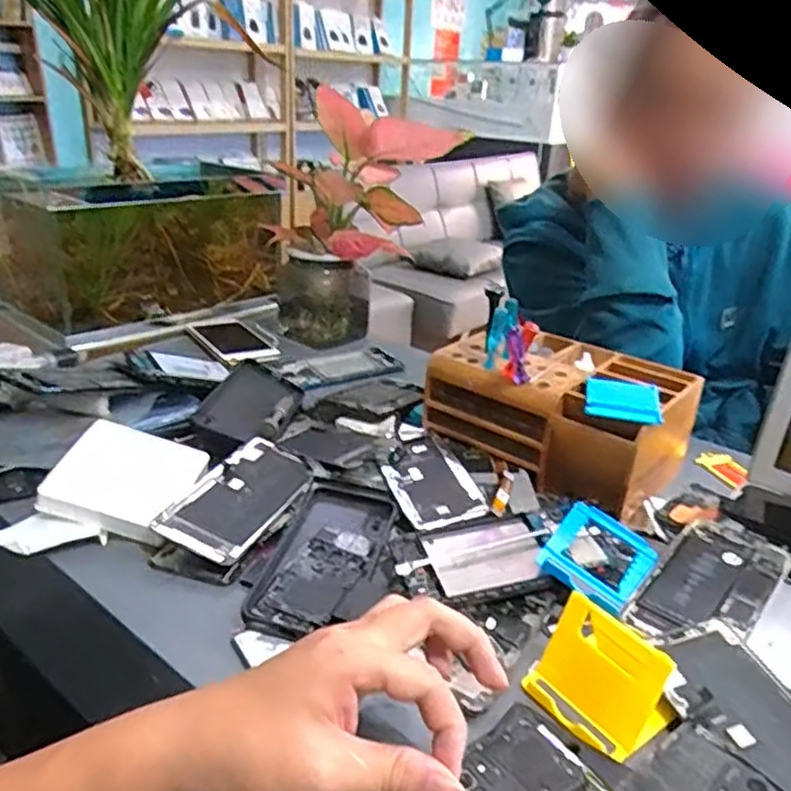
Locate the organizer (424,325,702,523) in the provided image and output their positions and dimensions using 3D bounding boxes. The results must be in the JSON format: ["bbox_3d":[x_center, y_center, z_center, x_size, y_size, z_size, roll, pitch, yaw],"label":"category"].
[{"bbox_3d":[0.151,0.010,0.651,0.216,0.088,0.139,21,30,34],"label":"organizer"}]

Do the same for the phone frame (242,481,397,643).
[{"bbox_3d":[-0.051,0.113,0.511,0.076,0.005,0.158,9,25,13],"label":"phone frame"}]

